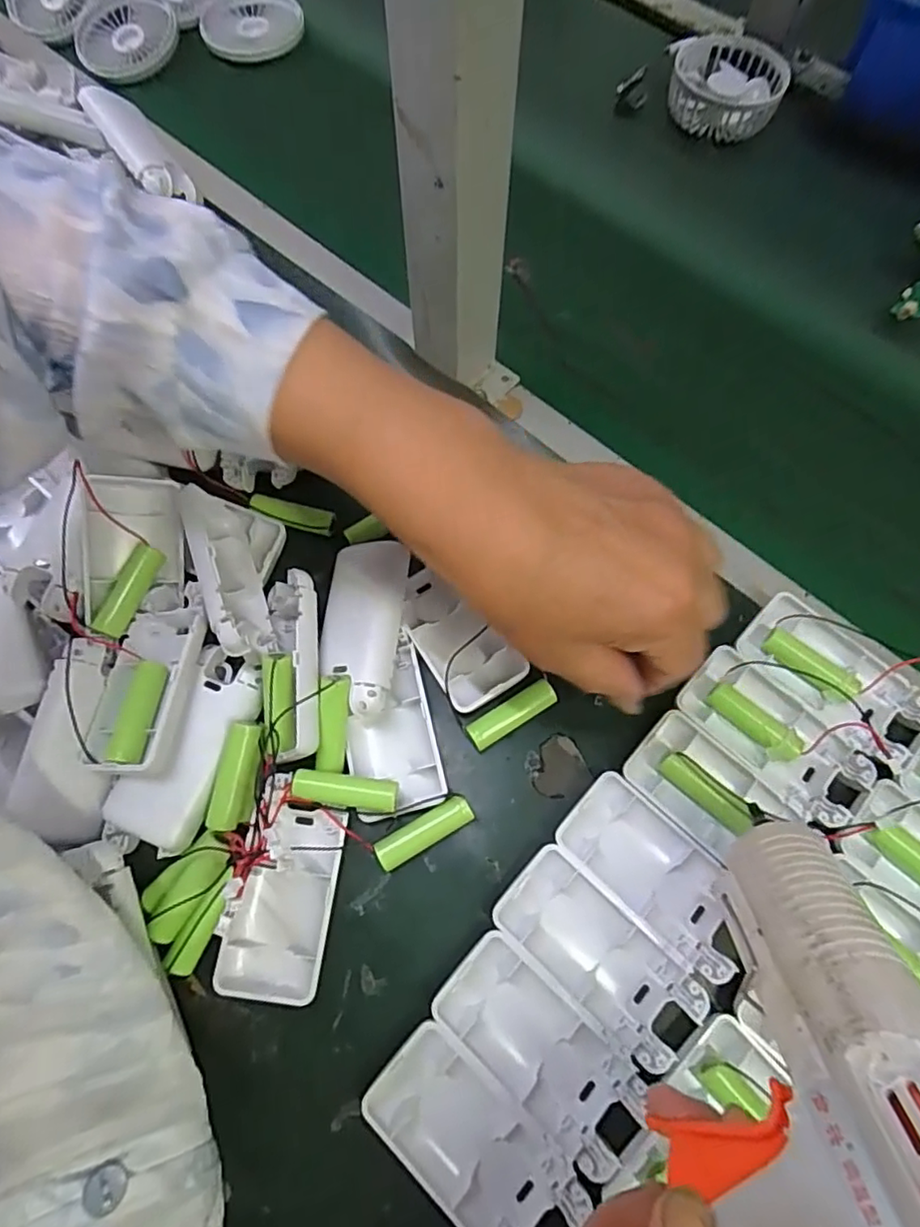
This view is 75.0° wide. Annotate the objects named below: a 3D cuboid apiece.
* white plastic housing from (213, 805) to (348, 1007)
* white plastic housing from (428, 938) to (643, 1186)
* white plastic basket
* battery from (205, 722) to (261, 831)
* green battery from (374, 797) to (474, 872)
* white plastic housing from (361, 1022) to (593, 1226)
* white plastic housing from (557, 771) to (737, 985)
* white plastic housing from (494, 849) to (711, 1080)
[{"bbox_3d":[-0.084,0.135,0.285,0.049,0.015,0.080,6,70,4],"label":"white plastic housing"},{"bbox_3d":[0.036,0.190,0.262,0.094,0.012,0.043,41,76,15],"label":"white plastic housing"},{"bbox_3d":[0.221,-0.438,0.500,0.089,0.030,0.096,0,70,1],"label":"white plastic basket"},{"bbox_3d":[-0.106,0.077,0.284,0.015,0.014,0.050,11,93,6],"label":"battery"},{"bbox_3d":[-0.017,0.108,0.294,0.049,0.014,0.014,-29,71,-9],"label":"green battery"},{"bbox_3d":[0.006,0.223,0.251,0.093,0.013,0.043,41,76,15],"label":"white plastic housing"},{"bbox_3d":[0.093,0.122,0.284,0.091,0.012,0.044,41,76,15],"label":"white plastic housing"},{"bbox_3d":[0.062,0.156,0.273,0.095,0.013,0.043,41,76,15],"label":"white plastic housing"}]

